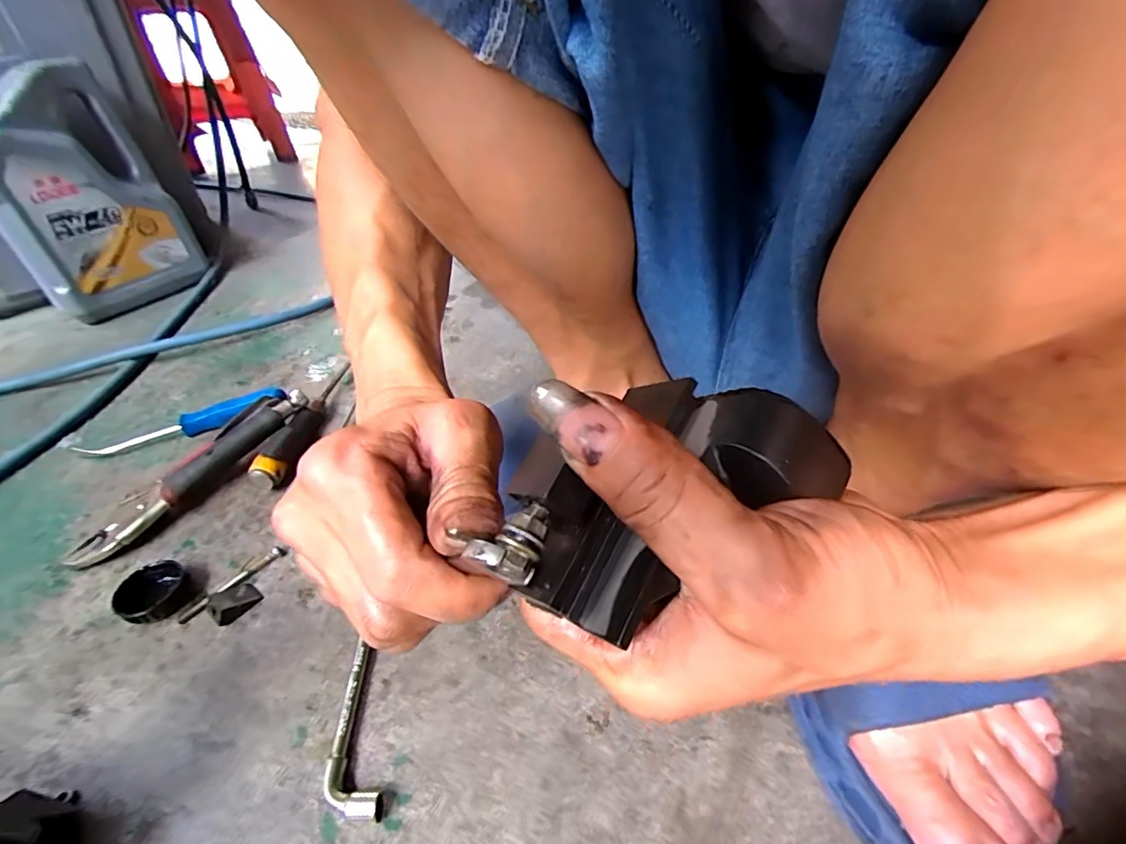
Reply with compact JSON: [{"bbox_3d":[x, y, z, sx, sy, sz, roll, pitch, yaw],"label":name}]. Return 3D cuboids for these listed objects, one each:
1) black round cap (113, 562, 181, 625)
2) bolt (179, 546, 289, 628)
[{"bbox_3d":[-0.303,0.125,0.376,0.039,0.020,0.043,20,46,26],"label":"black round cap"},{"bbox_3d":[-0.242,0.122,0.380,0.041,0.015,0.076,24,48,30],"label":"bolt"}]

